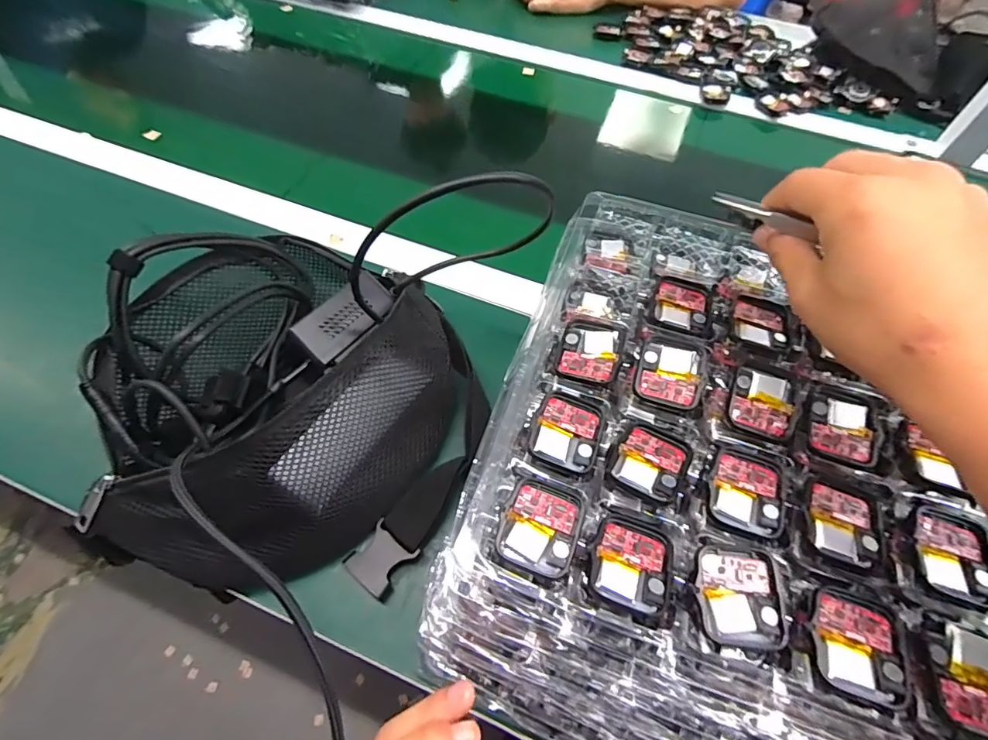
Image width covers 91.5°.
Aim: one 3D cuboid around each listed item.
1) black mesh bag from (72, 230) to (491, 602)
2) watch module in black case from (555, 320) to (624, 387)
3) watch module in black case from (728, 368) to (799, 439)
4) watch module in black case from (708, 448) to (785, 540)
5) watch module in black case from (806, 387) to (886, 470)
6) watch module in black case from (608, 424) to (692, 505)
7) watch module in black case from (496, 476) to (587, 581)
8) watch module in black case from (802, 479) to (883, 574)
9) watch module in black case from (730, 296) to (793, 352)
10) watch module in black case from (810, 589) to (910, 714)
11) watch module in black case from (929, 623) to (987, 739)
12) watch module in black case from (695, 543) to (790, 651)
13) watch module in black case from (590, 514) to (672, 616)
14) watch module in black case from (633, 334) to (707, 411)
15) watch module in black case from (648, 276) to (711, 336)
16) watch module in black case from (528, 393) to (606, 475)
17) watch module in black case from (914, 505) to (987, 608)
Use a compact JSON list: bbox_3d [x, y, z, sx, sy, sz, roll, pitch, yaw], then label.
[{"bbox_3d":[-0.145,0.016,0.339,0.239,0.106,0.244,14,58,5],"label":"black mesh bag"},{"bbox_3d":[0.059,-0.012,0.294,0.036,0.011,0.039,14,58,6],"label":"watch module in black case"},{"bbox_3d":[0.153,0.018,0.274,0.035,0.008,0.038,20,59,9],"label":"watch module in black case"},{"bbox_3d":[0.133,0.065,0.252,0.036,0.005,0.041,21,59,10],"label":"watch module in black case"},{"bbox_3d":[0.196,0.031,0.268,0.037,0.004,0.042,20,59,9],"label":"watch module in black case"},{"bbox_3d":[0.084,0.048,0.257,0.036,0.008,0.040,30,61,15],"label":"watch module in black case"},{"bbox_3d":[0.023,0.078,0.239,0.037,0.012,0.042,21,59,10],"label":"watch module in black case"},{"bbox_3d":[0.177,0.078,0.244,0.037,0.005,0.040,16,59,7],"label":"watch module in black case"},{"bbox_3d":[0.169,-0.030,0.304,0.037,0.006,0.038,16,59,7],"label":"watch module in black case"},{"bbox_3d":[0.161,0.123,0.214,0.034,0.011,0.041,17,59,7],"label":"watch module in black case"},{"bbox_3d":[0.206,0.134,0.206,0.038,0.010,0.044,25,60,12],"label":"watch module in black case"},{"bbox_3d":[0.113,0.105,0.224,0.036,0.009,0.042,3,58,-1],"label":"watch module in black case"},{"bbox_3d":[0.066,0.092,0.232,0.038,0.007,0.041,22,59,10],"label":"watch module in black case"},{"bbox_3d":[0.104,0.001,0.283,0.036,0.009,0.040,16,59,7],"label":"watch module in black case"},{"bbox_3d":[0.121,-0.041,0.314,0.036,0.008,0.042,17,59,8],"label":"watch module in black case"},{"bbox_3d":[0.041,0.034,0.266,0.035,0.007,0.040,17,59,7],"label":"watch module in black case"},{"bbox_3d":[0.224,0.090,0.236,0.033,0.005,0.041,17,59,7],"label":"watch module in black case"}]

